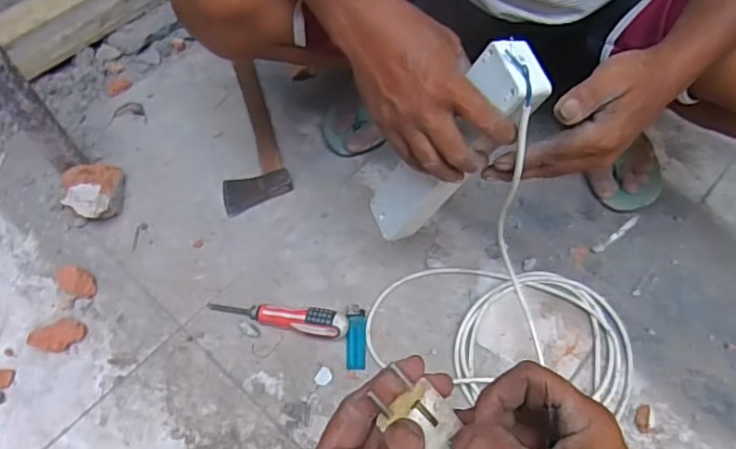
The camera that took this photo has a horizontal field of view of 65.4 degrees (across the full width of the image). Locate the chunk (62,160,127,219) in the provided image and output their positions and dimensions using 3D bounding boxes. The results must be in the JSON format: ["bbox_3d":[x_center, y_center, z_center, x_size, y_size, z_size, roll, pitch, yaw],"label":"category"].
[{"bbox_3d":[-0.382,-0.044,0.798,0.075,0.050,0.096,-14,58,-6],"label":"chunk"}]

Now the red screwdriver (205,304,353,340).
[{"bbox_3d":[-0.113,0.112,0.709,0.180,0.033,0.031,11,59,9],"label":"red screwdriver"}]

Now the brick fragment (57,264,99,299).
[{"bbox_3d":[-0.376,0.074,0.743,0.049,0.027,0.036,30,64,19],"label":"brick fragment"}]

